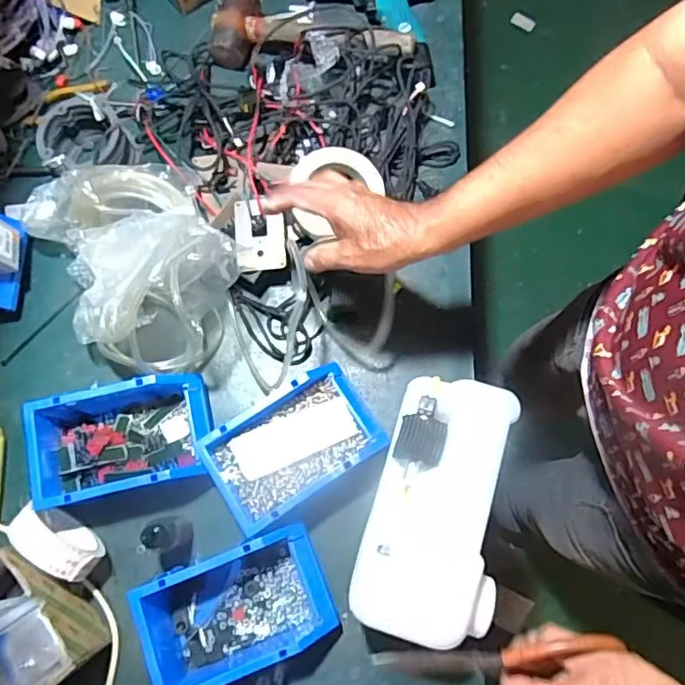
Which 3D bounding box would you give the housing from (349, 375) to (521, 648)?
[{"bbox_3d":[0.097,0.157,0.562,0.122,0.039,0.241,16,76,5],"label":"housing"}]

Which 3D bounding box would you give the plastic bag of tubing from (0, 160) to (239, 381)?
[{"bbox_3d":[-0.245,-0.107,0.654,0.202,0.147,0.289,-29,77,-7],"label":"plastic bag of tubing"}]

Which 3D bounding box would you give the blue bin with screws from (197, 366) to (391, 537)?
[{"bbox_3d":[-0.053,0.111,0.633,0.178,0.068,0.115,-32,78,-7],"label":"blue bin with screws"}]

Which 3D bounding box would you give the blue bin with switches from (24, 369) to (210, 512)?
[{"bbox_3d":[-0.239,0.105,0.627,0.186,0.064,0.113,-14,76,-3],"label":"blue bin with switches"}]

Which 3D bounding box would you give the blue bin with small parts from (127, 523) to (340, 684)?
[{"bbox_3d":[-0.110,0.273,0.594,0.189,0.078,0.116,-20,76,-5],"label":"blue bin with small parts"}]

